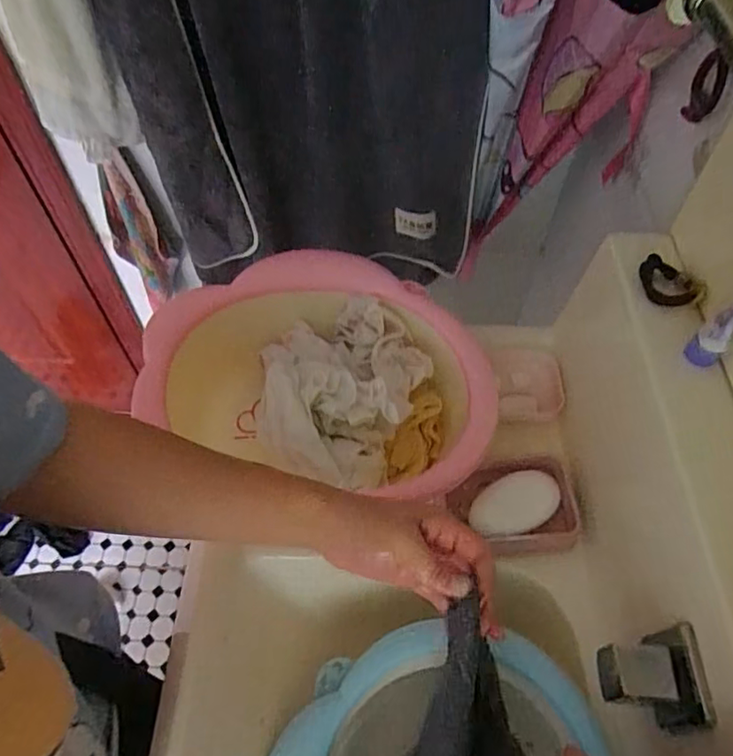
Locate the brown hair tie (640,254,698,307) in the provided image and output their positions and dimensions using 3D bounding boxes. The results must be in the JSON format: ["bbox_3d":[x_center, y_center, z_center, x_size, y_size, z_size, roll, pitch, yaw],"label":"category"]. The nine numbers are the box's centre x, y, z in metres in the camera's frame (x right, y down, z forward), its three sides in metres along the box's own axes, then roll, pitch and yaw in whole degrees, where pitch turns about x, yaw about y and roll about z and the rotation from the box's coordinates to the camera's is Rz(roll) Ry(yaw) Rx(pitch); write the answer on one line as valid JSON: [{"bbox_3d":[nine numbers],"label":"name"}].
[{"bbox_3d":[0.261,-0.080,0.506,0.020,0.035,0.052,-17,57,-11],"label":"brown hair tie"}]

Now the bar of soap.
[{"bbox_3d":[0.138,0.118,0.546,0.100,0.029,0.051,-24,59,-16],"label":"bar of soap"}]

